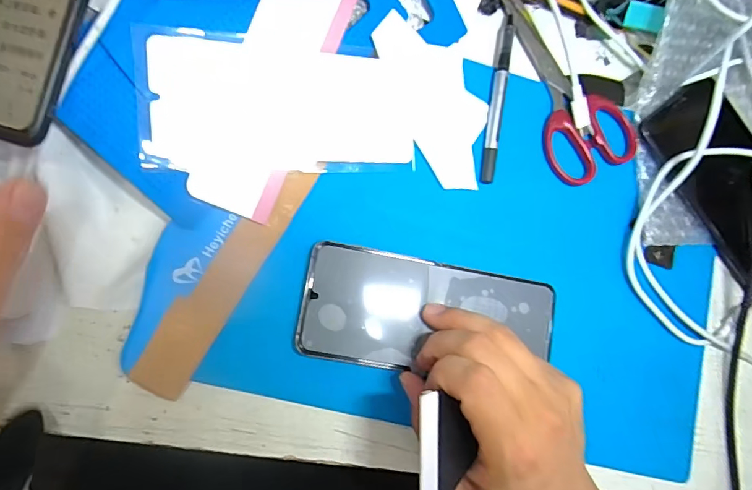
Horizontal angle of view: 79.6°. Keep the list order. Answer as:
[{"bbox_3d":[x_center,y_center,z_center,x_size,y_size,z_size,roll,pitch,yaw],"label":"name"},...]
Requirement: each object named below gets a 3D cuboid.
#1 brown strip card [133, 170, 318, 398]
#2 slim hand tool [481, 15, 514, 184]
[{"bbox_3d":[-0.091,0.017,0.278,0.031,0.004,0.157,33,78,-12],"label":"brown strip card"},{"bbox_3d":[0.085,-0.103,0.315,0.010,0.009,0.121,9,82,-7],"label":"slim hand tool"}]

